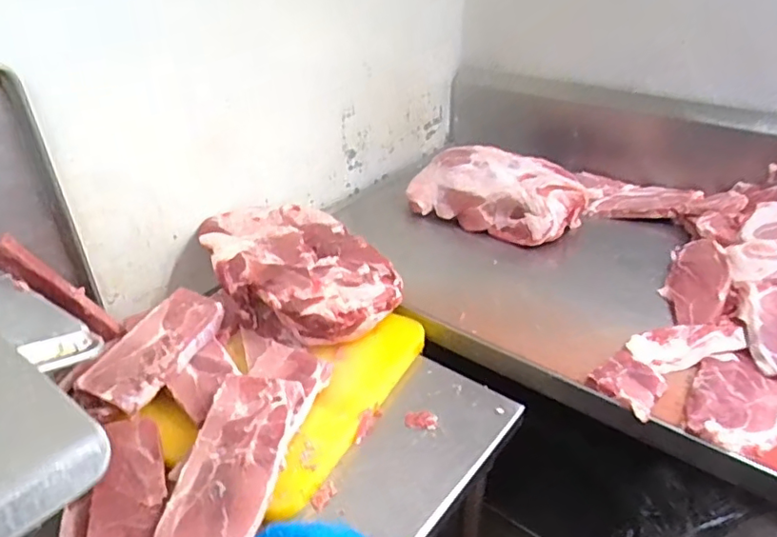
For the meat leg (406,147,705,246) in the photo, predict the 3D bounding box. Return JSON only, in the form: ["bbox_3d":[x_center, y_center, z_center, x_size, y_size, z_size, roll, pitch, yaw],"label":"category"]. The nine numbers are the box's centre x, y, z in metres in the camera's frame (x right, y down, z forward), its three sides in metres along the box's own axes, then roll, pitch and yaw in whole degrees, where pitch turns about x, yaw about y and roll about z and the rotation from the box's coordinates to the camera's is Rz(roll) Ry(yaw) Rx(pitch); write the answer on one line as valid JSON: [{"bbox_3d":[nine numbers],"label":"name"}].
[{"bbox_3d":[0.325,-0.150,1.211,0.553,0.121,0.258,-1,31,-1],"label":"meat leg"}]

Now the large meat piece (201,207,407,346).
[{"bbox_3d":[-0.152,0.007,0.977,0.240,0.103,0.334,-21,37,-29],"label":"large meat piece"}]

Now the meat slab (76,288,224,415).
[{"bbox_3d":[-0.327,0.110,0.835,0.106,0.035,0.224,11,33,18],"label":"meat slab"}]

